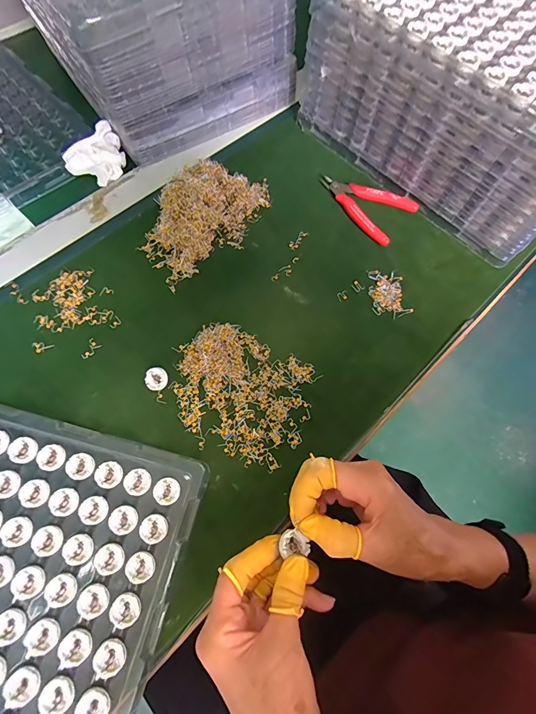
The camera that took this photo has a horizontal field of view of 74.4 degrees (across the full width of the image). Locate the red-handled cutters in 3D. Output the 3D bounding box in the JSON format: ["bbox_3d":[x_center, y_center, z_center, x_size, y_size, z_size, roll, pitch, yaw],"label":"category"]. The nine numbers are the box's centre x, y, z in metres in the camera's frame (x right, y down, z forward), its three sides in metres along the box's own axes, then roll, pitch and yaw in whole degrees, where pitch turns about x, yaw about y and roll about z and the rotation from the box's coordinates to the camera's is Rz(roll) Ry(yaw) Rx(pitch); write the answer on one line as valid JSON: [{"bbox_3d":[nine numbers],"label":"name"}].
[{"bbox_3d":[0.127,-0.204,0.459,0.080,0.013,0.124,-42,75,-17],"label":"red-handled cutters"}]

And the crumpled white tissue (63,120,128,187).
[{"bbox_3d":[-0.223,-0.259,0.460,0.072,0.039,0.065,-25,71,-12],"label":"crumpled white tissue"}]

